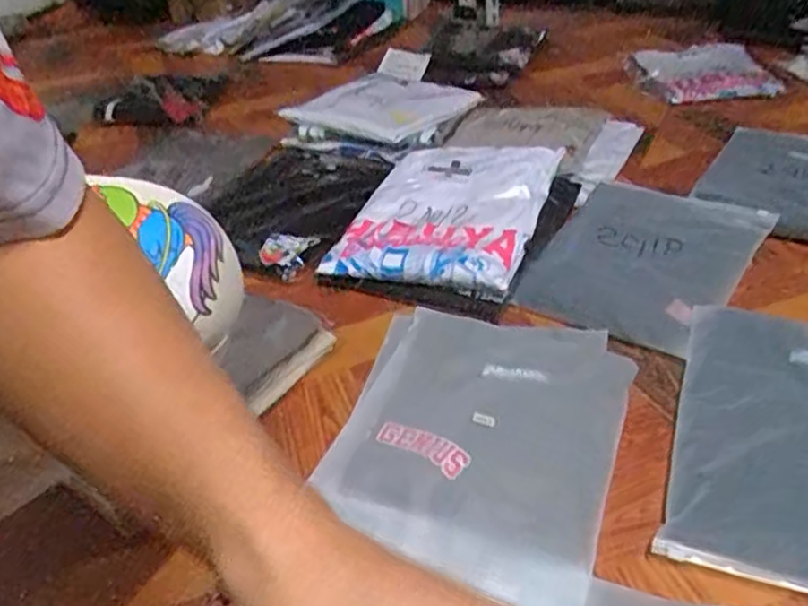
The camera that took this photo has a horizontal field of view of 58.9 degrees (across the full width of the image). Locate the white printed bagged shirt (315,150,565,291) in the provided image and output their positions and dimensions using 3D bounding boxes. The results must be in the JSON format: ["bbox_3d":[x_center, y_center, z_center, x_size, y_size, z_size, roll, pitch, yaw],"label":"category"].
[{"bbox_3d":[0.054,-0.135,0.922,0.260,0.057,0.312,5,37,15],"label":"white printed bagged shirt"}]

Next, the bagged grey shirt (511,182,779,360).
[{"bbox_3d":[0.280,-0.060,0.848,0.225,0.030,0.279,20,43,31],"label":"bagged grey shirt"}]

